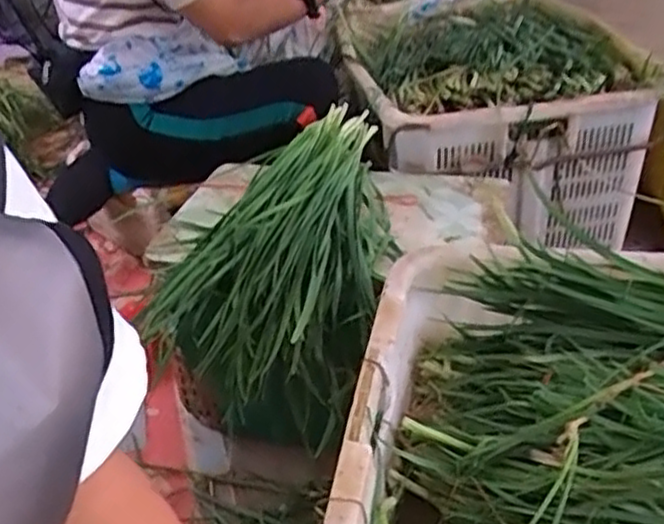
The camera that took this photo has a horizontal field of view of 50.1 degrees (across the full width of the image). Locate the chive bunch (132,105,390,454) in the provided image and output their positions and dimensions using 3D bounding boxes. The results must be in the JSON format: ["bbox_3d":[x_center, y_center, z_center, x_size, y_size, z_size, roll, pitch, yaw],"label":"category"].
[{"bbox_3d":[-0.044,-0.023,0.910,0.233,0.107,0.487,3,52,13],"label":"chive bunch"}]

